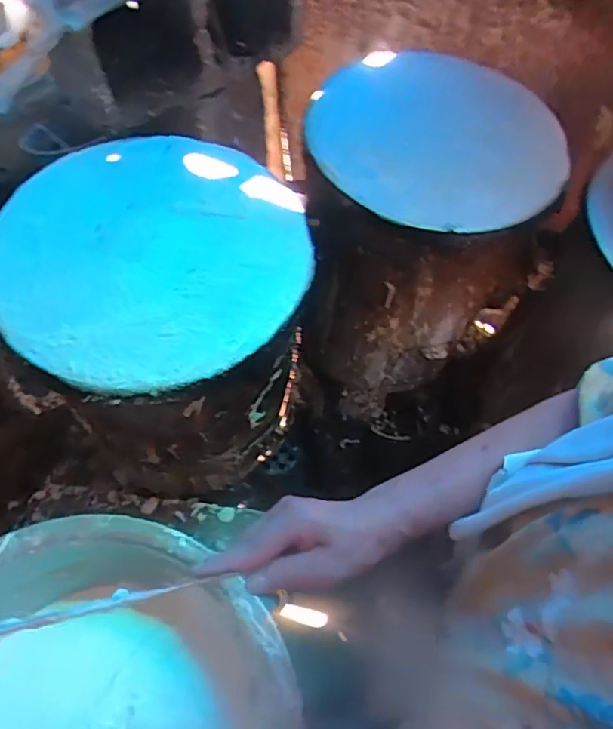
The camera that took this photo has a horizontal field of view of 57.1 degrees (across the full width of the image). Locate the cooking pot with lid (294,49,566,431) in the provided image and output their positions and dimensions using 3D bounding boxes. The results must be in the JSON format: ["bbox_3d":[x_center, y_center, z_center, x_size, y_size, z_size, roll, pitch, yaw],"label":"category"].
[{"bbox_3d":[0.177,-0.186,1.018,0.360,0.541,0.405,11,61,3],"label":"cooking pot with lid"}]

